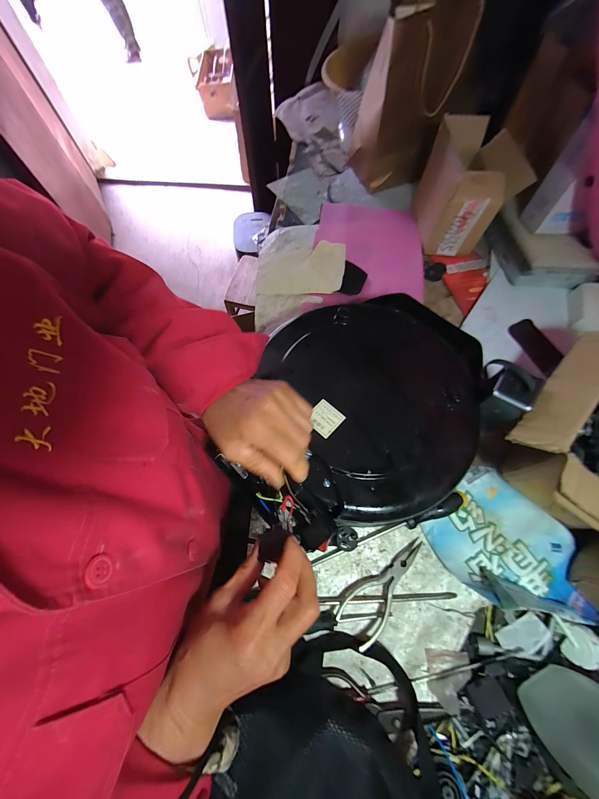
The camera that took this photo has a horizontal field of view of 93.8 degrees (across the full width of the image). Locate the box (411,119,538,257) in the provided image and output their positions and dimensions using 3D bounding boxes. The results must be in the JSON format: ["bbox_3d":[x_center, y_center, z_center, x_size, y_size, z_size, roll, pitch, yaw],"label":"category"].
[{"bbox_3d":[0.331,-0.429,0.571,0.139,0.146,0.190,-1,69,1],"label":"box"}]

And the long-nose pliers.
[{"bbox_3d":[0.117,0.247,0.373,0.149,0.026,0.055,-41,74,-13],"label":"long-nose pliers"}]

